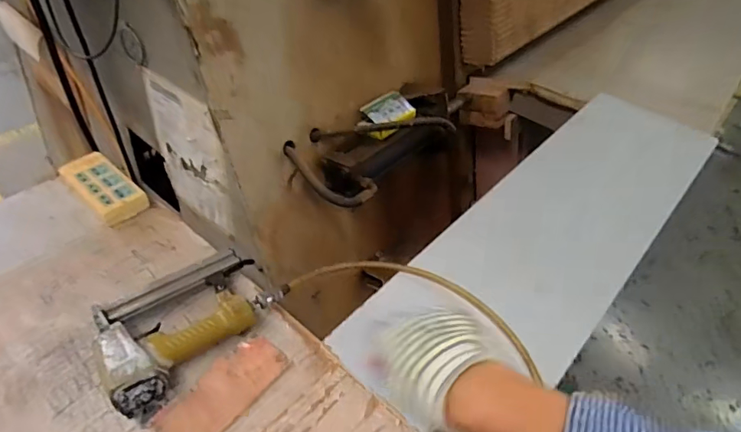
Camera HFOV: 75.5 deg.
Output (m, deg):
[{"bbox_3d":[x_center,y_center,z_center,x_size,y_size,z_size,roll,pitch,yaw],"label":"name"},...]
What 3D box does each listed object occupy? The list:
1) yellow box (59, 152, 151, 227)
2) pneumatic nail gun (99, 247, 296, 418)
[{"bbox_3d":[-0.471,-0.054,0.848,0.172,0.035,0.076,35,52,24],"label":"yellow box"},{"bbox_3d":[-0.264,0.131,0.668,0.160,0.059,0.255,35,52,24],"label":"pneumatic nail gun"}]

